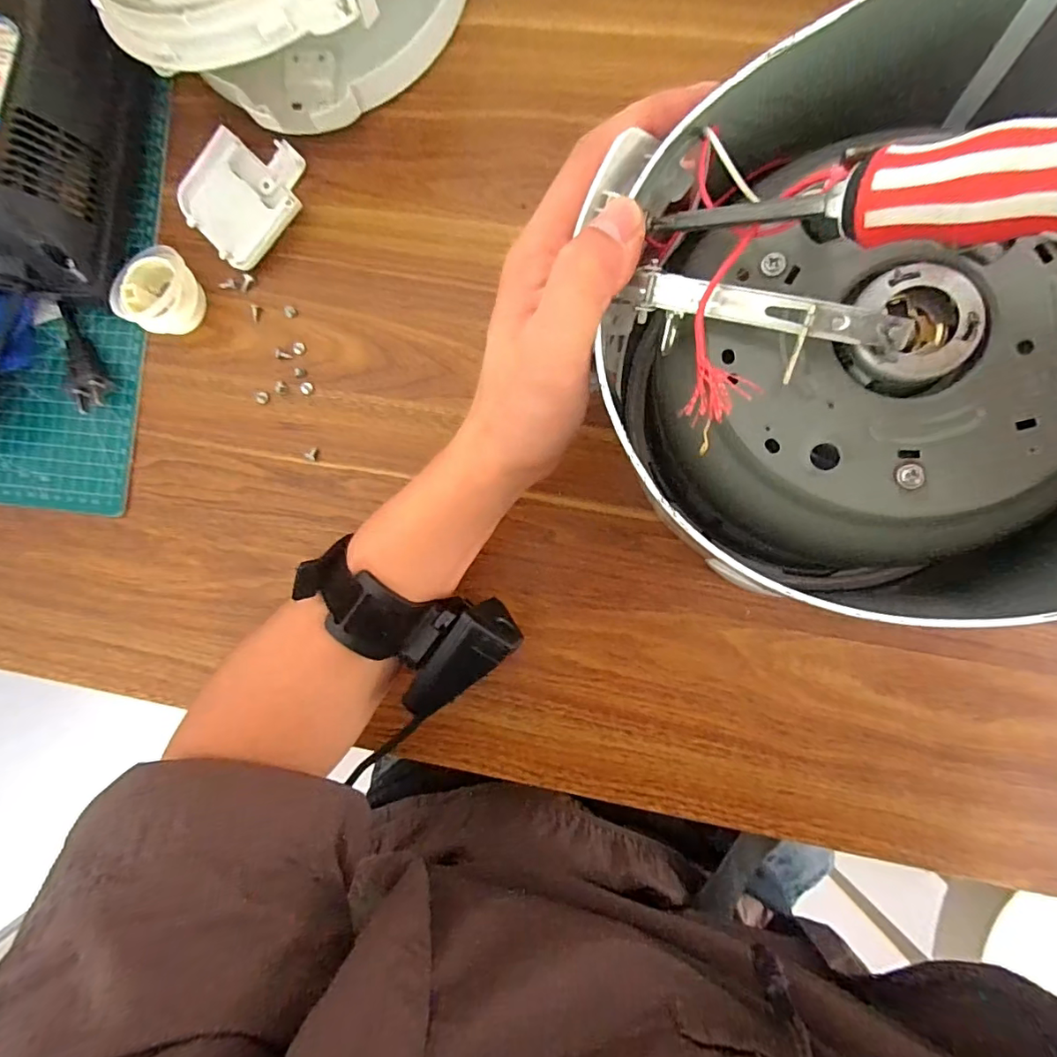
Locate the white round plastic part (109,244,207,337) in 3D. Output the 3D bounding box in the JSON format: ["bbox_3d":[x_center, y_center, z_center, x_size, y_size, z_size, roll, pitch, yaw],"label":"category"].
[{"bbox_3d":[-0.237,-0.153,0.341,0.049,0.022,0.051,0,88,5],"label":"white round plastic part"}]

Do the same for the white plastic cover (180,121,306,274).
[{"bbox_3d":[-0.184,-0.218,0.341,0.068,0.012,0.080,41,92,5],"label":"white plastic cover"}]

